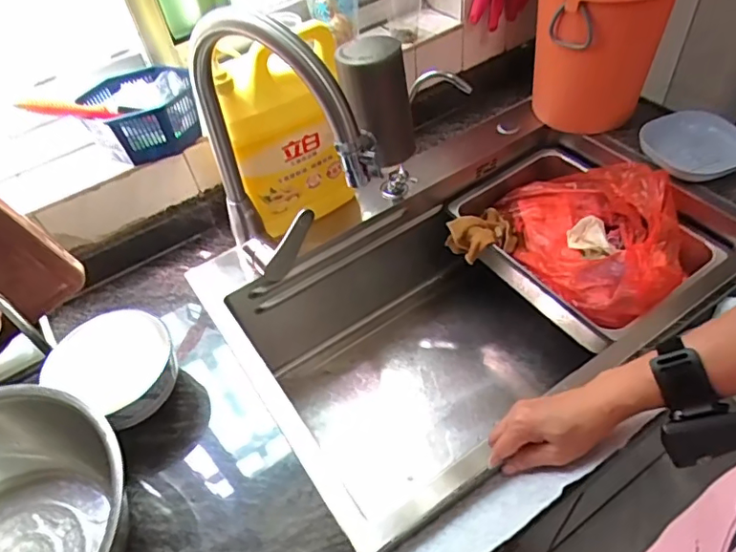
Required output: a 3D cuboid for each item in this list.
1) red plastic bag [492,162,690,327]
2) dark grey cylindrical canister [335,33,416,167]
[{"bbox_3d":[0.330,-0.075,0.792,0.209,0.116,0.277,-23,51,-13],"label":"red plastic bag"},{"bbox_3d":[0.009,-0.160,0.501,0.060,0.106,0.057,-3,49,4],"label":"dark grey cylindrical canister"}]

